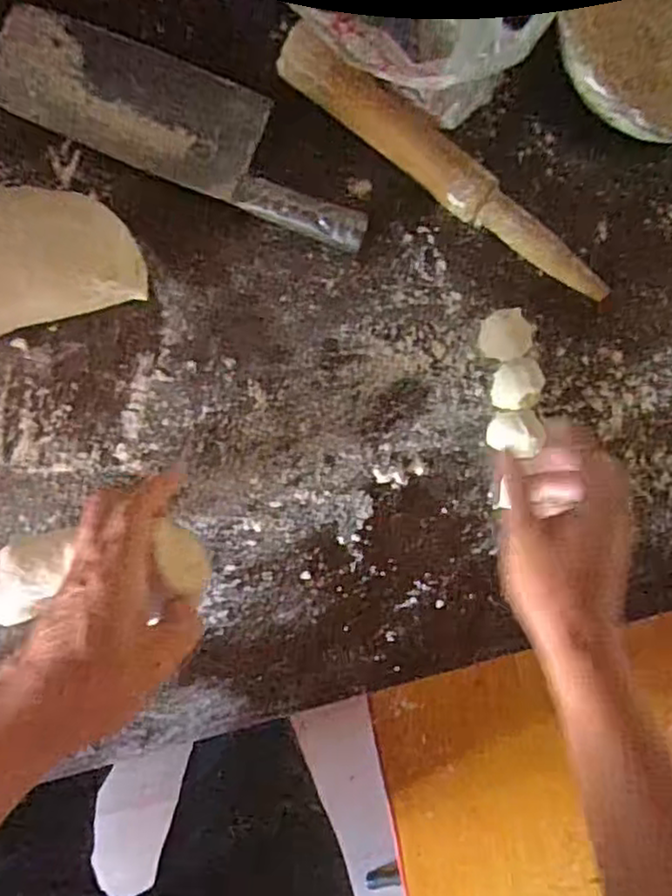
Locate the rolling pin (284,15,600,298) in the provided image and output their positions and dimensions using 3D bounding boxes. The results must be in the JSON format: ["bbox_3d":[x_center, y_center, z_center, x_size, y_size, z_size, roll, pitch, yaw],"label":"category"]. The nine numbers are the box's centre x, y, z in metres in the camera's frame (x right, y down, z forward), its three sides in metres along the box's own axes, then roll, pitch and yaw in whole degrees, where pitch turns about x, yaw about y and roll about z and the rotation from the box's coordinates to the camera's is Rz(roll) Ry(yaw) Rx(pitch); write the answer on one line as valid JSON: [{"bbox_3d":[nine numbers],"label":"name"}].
[{"bbox_3d":[0.085,-0.212,0.527,0.297,0.035,0.038,36,85,-9],"label":"rolling pin"}]

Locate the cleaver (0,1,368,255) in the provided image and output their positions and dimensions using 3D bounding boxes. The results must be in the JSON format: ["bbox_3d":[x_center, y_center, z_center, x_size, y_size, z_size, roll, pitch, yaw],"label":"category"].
[{"bbox_3d":[-0.108,-0.239,0.499,0.288,0.022,0.086,21,88,-10],"label":"cleaver"}]

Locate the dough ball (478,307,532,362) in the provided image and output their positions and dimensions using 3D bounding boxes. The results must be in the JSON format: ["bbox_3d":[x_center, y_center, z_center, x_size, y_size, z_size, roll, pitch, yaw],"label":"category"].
[{"bbox_3d":[0.137,-0.090,0.545,0.037,0.027,0.039,0,91,-10],"label":"dough ball"}]

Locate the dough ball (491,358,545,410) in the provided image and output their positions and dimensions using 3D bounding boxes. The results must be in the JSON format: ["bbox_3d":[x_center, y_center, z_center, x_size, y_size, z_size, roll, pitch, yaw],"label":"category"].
[{"bbox_3d":[0.147,-0.051,0.548,0.035,0.023,0.040,-1,92,-10],"label":"dough ball"}]

